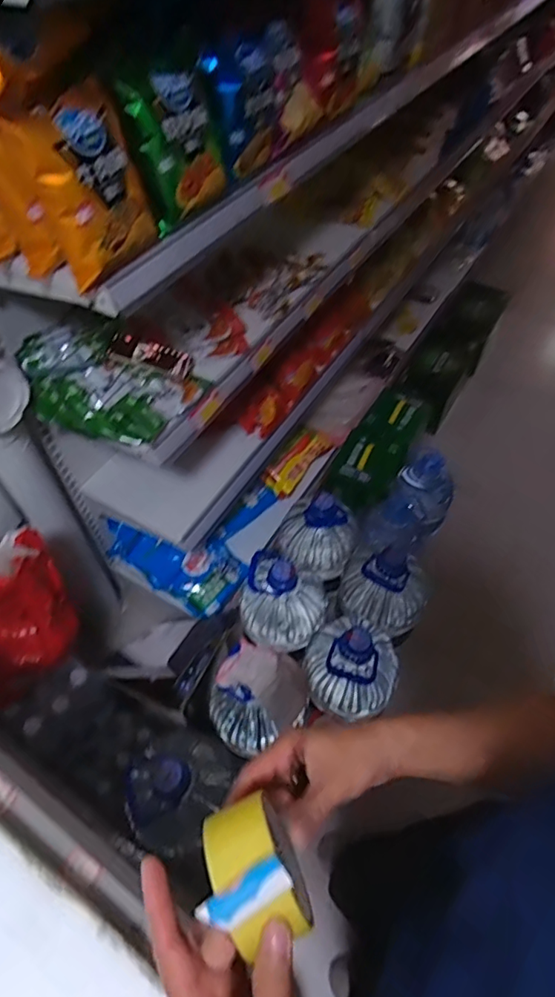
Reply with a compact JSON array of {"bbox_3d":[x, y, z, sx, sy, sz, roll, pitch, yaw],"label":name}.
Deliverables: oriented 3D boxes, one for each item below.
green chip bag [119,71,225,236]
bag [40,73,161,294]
[{"bbox_3d":[-0.129,-0.464,0.688,0.053,0.148,0.130,33,60,23],"label":"green chip bag"},{"bbox_3d":[-0.210,-0.365,0.618,0.065,0.159,0.144,11,54,8],"label":"bag"}]

